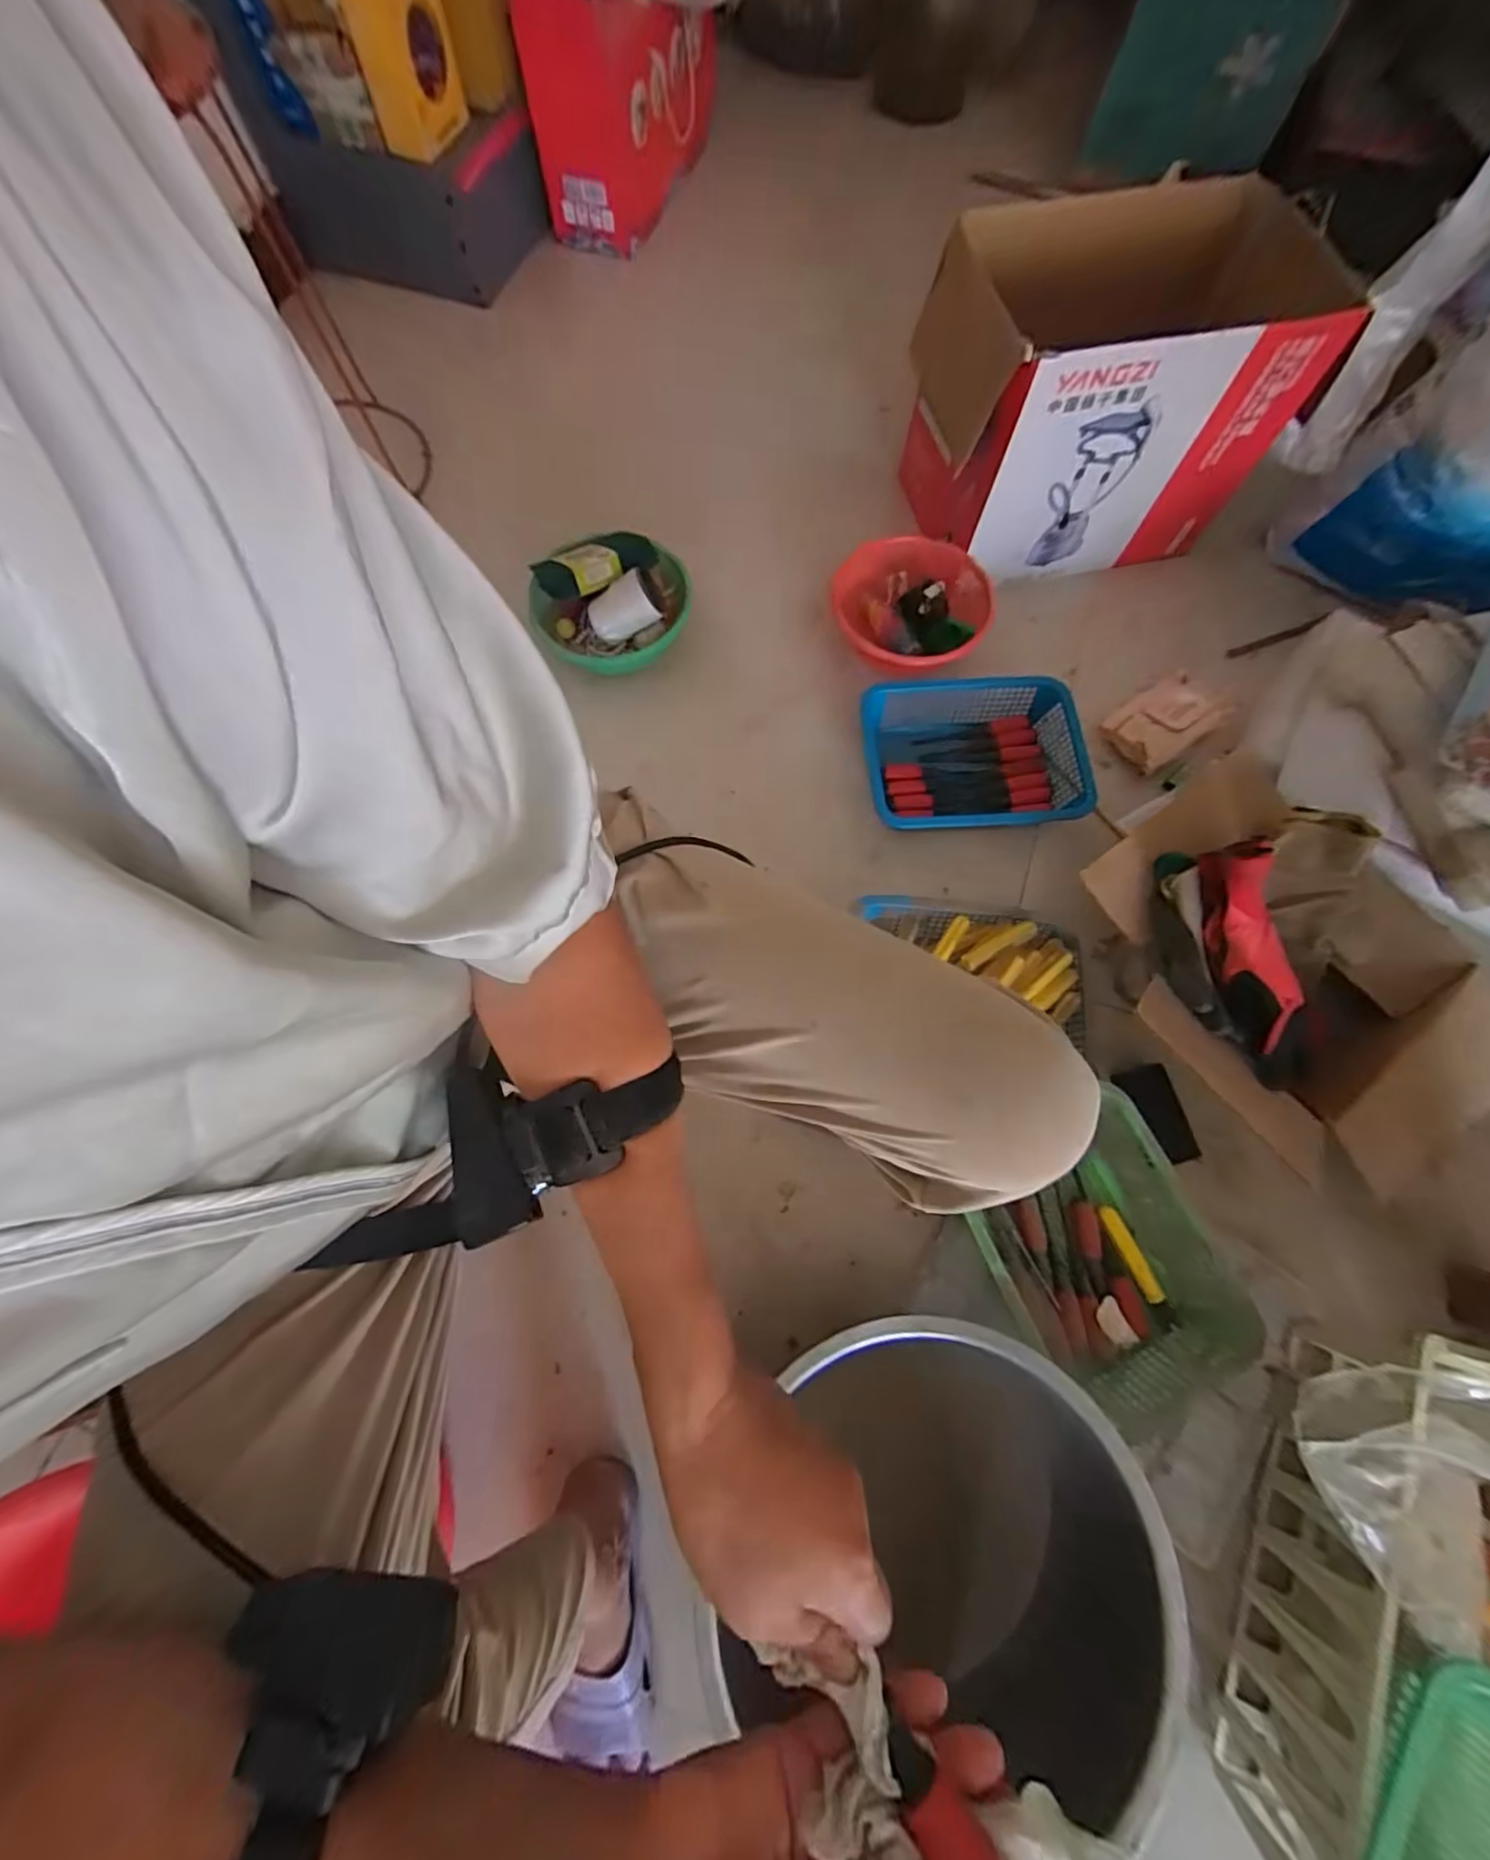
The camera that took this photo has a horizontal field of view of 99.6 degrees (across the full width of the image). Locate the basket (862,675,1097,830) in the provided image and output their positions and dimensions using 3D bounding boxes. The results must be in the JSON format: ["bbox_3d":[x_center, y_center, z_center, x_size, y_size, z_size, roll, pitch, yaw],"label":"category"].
[{"bbox_3d":[0.318,-0.235,0.871,0.295,0.072,0.234,0,72,0],"label":"basket"}]

